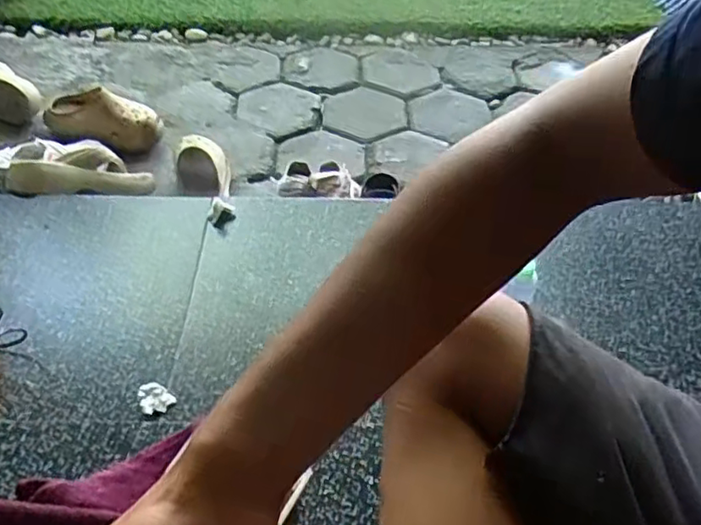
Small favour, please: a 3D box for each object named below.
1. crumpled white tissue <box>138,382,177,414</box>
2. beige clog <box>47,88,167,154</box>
[{"bbox_3d":[-0.250,0.173,0.792,0.043,0.020,0.038,32,54,25],"label":"crumpled white tissue"},{"bbox_3d":[-0.537,-0.324,1.362,0.259,0.097,0.112,17,49,14],"label":"beige clog"}]

